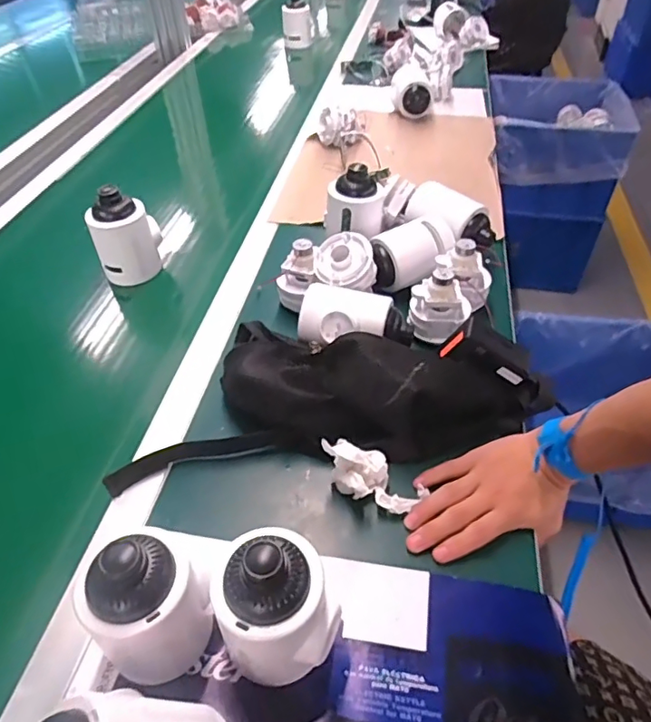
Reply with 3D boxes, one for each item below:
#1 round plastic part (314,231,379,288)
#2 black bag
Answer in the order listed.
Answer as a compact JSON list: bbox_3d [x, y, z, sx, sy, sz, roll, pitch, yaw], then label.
[{"bbox_3d":[0.026,-0.118,0.666,0.074,0.059,0.074,-6,75,20],"label":"round plastic part"},{"bbox_3d":[0.014,0.027,0.557,0.443,0.080,0.165,-2,44,0],"label":"black bag"}]

